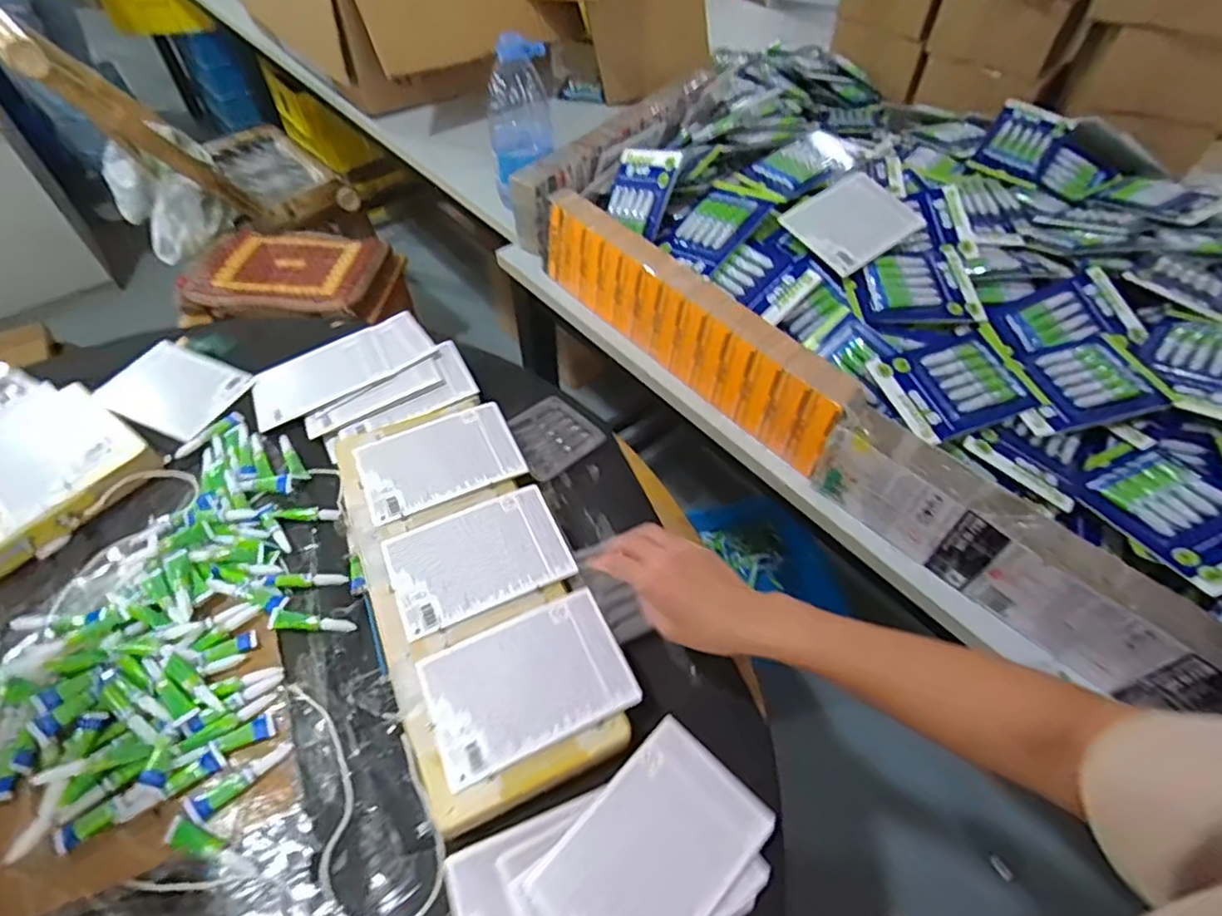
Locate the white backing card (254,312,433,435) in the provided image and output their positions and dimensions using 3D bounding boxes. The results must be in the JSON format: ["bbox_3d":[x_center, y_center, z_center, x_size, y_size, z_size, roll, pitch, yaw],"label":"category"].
[{"bbox_3d":[-0.352,-0.120,0.813,0.227,0.010,0.114,-30,55,-15],"label":"white backing card"}]

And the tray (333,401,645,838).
[{"bbox_3d":[-0.140,0.117,0.624,0.190,0.039,0.421,-21,55,-16],"label":"tray"}]

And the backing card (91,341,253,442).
[{"bbox_3d":[-0.555,-0.090,0.792,0.149,0.008,0.125,23,49,5],"label":"backing card"}]

